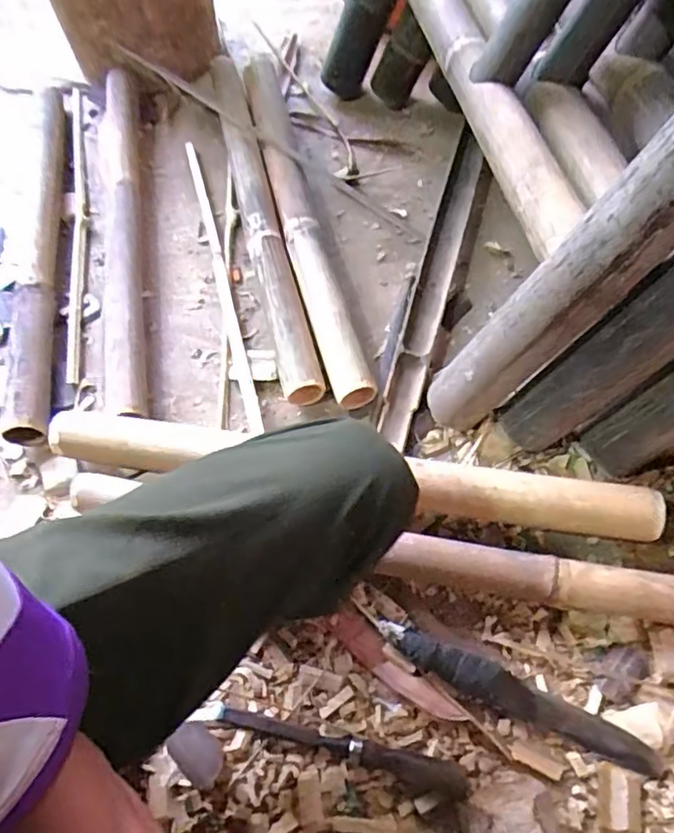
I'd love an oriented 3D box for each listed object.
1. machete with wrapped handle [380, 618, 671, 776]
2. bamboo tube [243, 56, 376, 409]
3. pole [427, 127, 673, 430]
[{"bbox_3d":[0.172,0.272,0.590,0.277,0.022,0.038,23,66,14],"label":"machete with wrapped handle"},{"bbox_3d":[-0.056,-0.296,0.886,0.063,0.065,0.656,-14,63,-4],"label":"bamboo tube"},{"bbox_3d":[0.226,-0.134,0.539,0.065,0.500,0.067,2,59,-25],"label":"pole"}]

